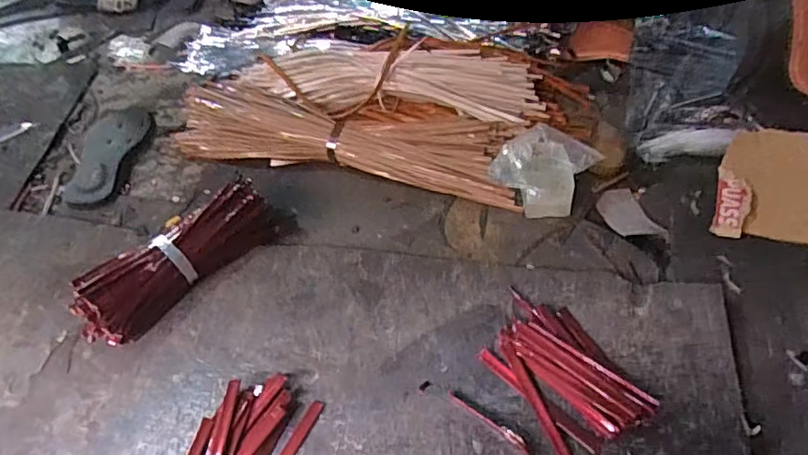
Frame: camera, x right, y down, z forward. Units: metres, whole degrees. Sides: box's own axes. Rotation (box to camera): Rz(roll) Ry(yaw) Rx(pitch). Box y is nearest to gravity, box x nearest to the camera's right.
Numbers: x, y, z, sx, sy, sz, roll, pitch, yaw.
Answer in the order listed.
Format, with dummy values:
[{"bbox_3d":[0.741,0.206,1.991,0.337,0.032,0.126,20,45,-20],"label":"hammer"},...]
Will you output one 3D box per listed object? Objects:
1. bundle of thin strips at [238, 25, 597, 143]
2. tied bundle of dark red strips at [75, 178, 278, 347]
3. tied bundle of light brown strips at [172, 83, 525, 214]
[{"bbox_3d":[0.010,-0.231,0.894,0.564,0.061,0.167,9,54,11],"label":"bundle of thin strips"},{"bbox_3d":[-0.274,0.034,0.709,0.271,0.065,0.073,-37,56,-26],"label":"tied bundle of dark red strips"},{"bbox_3d":[-0.090,-0.143,0.862,0.540,0.037,0.145,11,55,13],"label":"tied bundle of light brown strips"}]

